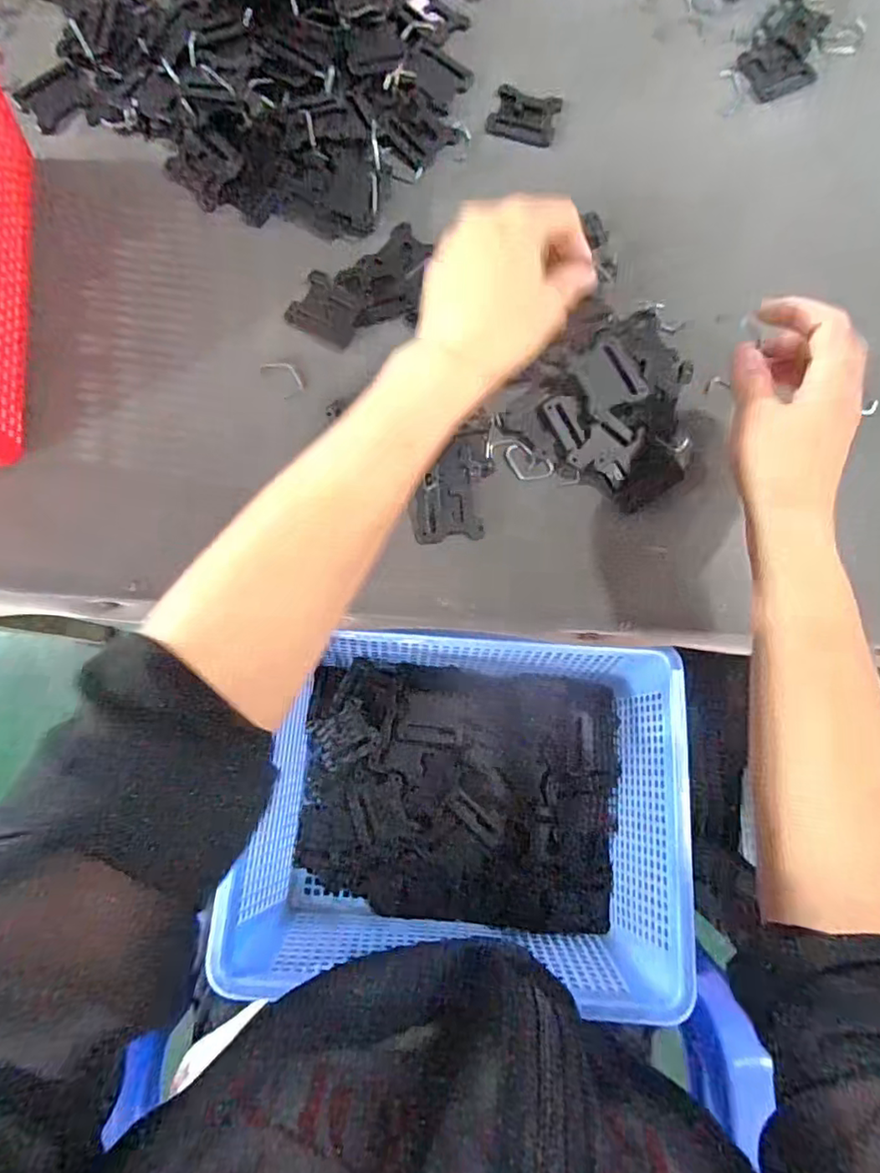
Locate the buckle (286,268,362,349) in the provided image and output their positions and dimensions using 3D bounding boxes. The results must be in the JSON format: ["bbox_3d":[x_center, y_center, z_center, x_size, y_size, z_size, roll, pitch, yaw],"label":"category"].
[{"bbox_3d":[-0.078,-0.192,0.406,0.049,0.004,0.042,30,81,5],"label":"buckle"}]

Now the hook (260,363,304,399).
[{"bbox_3d":[-0.106,-0.144,0.398,0.018,0.004,0.030,-36,82,-7],"label":"hook"}]

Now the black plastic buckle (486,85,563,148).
[{"bbox_3d":[0.063,-0.355,0.442,0.049,0.005,0.042,15,80,2],"label":"black plastic buckle"}]

